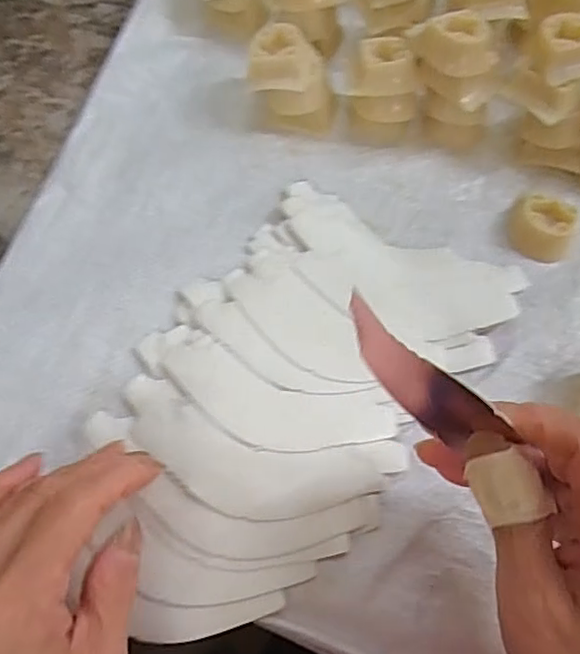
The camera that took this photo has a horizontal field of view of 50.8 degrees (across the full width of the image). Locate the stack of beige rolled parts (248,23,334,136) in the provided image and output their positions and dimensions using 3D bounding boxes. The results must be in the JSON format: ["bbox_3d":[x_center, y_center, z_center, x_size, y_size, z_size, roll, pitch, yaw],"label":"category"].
[{"bbox_3d":[0.003,-0.150,0.372,0.055,0.041,0.046,2,64,-1],"label":"stack of beige rolled parts"}]

